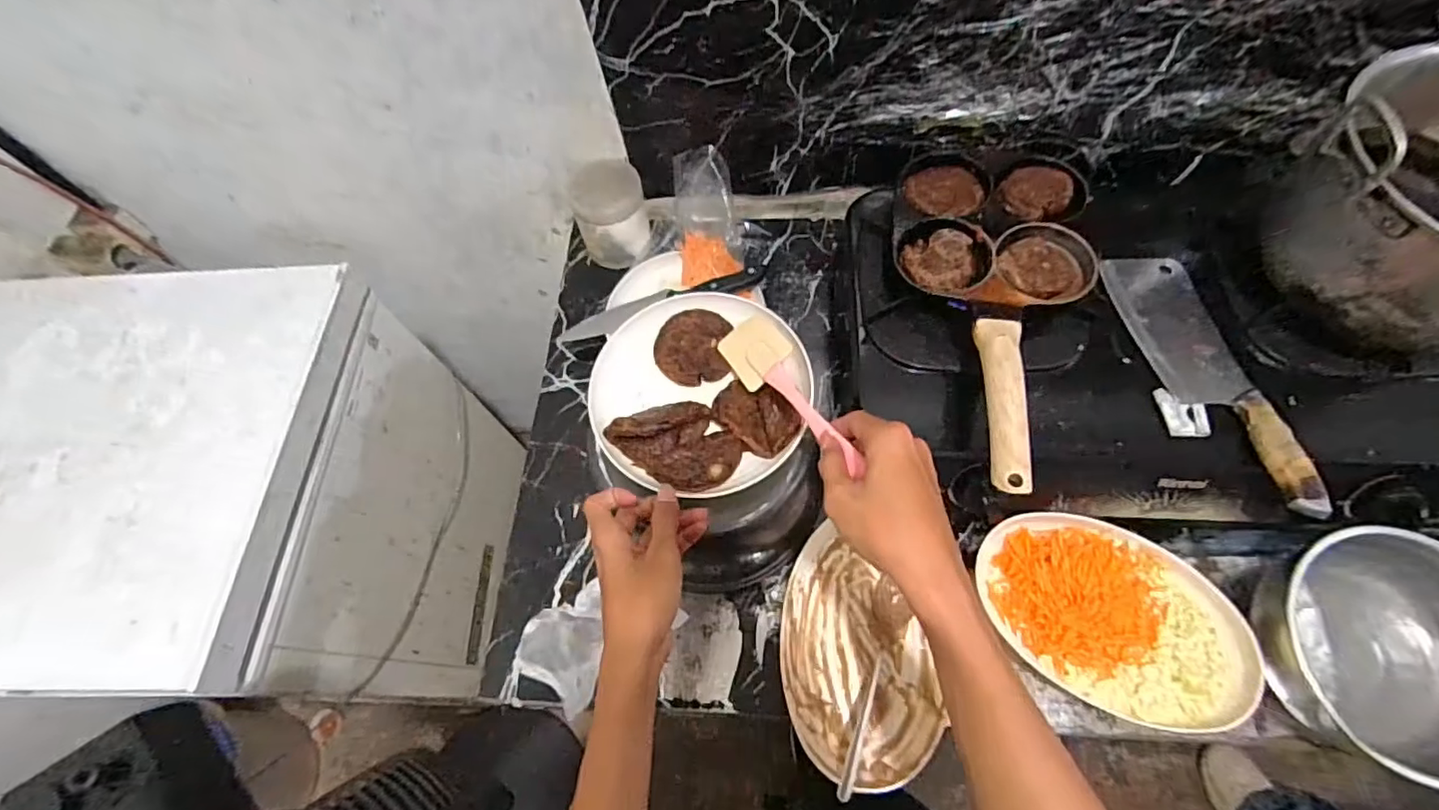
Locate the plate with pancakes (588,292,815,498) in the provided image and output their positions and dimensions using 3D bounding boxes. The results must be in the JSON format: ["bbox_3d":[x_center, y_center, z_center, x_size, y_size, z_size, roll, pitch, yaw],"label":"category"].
[{"bbox_3d":[-0.019,-0.015,0.529,0.180,0.043,0.187,-2,65,5],"label":"plate with pancakes"}]

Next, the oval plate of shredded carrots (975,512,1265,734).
[{"bbox_3d":[0.359,0.197,0.554,0.225,0.036,0.156,33,71,18],"label":"oval plate of shredded carrots"}]

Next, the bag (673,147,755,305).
[{"bbox_3d":[-0.014,-0.221,0.748,0.081,0.103,0.146,-6,64,1],"label":"bag"}]

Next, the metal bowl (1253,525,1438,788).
[{"bbox_3d":[0.562,0.211,0.518,0.172,0.108,0.185,-1,64,3],"label":"metal bowl"}]

